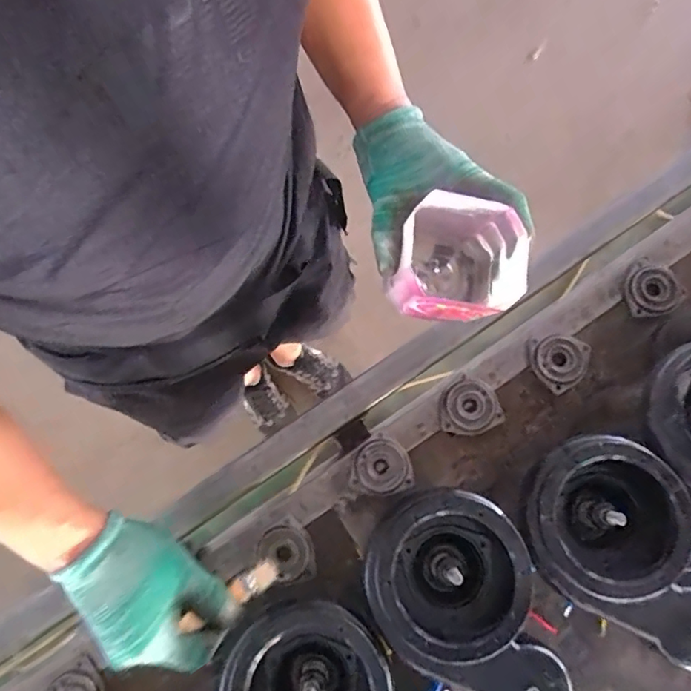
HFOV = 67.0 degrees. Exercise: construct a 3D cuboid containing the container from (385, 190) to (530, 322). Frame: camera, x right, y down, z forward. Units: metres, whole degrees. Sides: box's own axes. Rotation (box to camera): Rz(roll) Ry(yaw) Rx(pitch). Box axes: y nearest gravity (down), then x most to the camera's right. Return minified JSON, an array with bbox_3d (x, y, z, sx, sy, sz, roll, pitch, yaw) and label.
[{"bbox_3d":[0.085,-0.061,0.408,0.088,0.102,0.084,0,77,1],"label":"container"}]

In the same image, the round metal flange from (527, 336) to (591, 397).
[{"bbox_3d":[0.242,0.016,0.586,0.063,0.024,0.063,0,77,1],"label":"round metal flange"}]

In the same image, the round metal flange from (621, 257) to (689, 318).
[{"bbox_3d":[0.354,-0.061,0.613,0.065,0.028,0.068,0,77,1],"label":"round metal flange"}]

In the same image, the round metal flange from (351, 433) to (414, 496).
[{"bbox_3d":[0.039,0.135,0.569,0.063,0.018,0.063,0,77,1],"label":"round metal flange"}]

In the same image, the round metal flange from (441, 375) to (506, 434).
[{"bbox_3d":[0.136,0.071,0.578,0.066,0.015,0.063,0,77,1],"label":"round metal flange"}]

